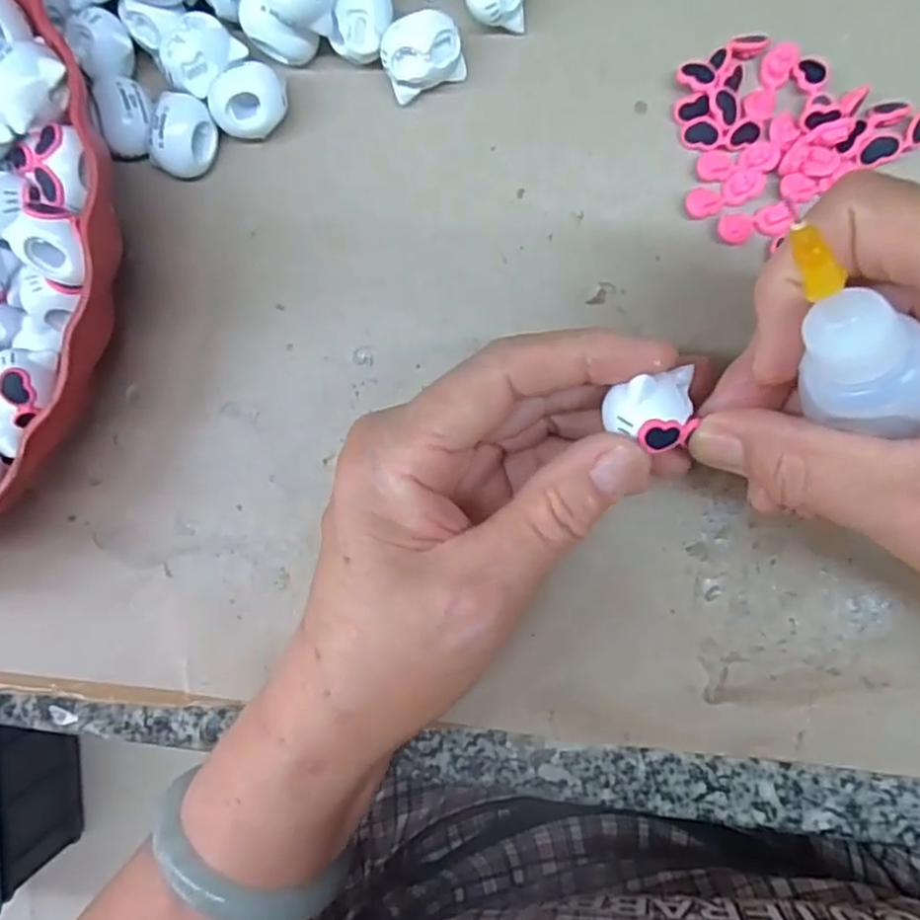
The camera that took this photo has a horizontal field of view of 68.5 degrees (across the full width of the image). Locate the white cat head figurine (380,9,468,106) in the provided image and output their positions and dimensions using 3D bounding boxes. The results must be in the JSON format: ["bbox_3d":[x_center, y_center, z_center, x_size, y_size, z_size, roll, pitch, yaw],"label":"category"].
[{"bbox_3d":[-0.012,-0.131,0.219,0.025,0.018,0.019,-11,90,8],"label":"white cat head figurine"}]

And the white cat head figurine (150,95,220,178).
[{"bbox_3d":[-0.093,-0.109,0.232,0.016,0.022,0.025,21,94,7],"label":"white cat head figurine"}]

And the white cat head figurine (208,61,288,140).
[{"bbox_3d":[-0.071,-0.122,0.230,0.025,0.019,0.025,0,92,8],"label":"white cat head figurine"}]

